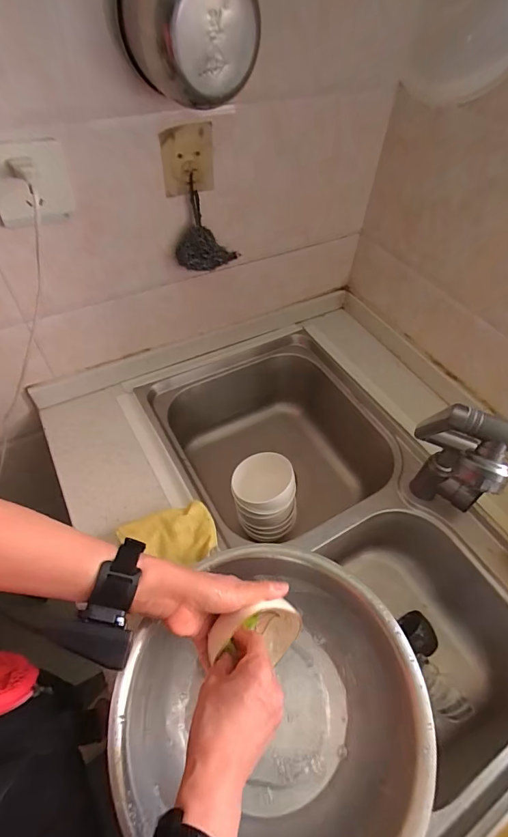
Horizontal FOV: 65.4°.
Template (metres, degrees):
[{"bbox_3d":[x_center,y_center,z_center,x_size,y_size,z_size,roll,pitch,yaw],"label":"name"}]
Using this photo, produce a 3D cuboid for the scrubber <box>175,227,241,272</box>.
[{"bbox_3d":[-0.069,-0.267,0.622,0.100,0.063,0.029,-19,55,-17],"label":"scrubber"}]

